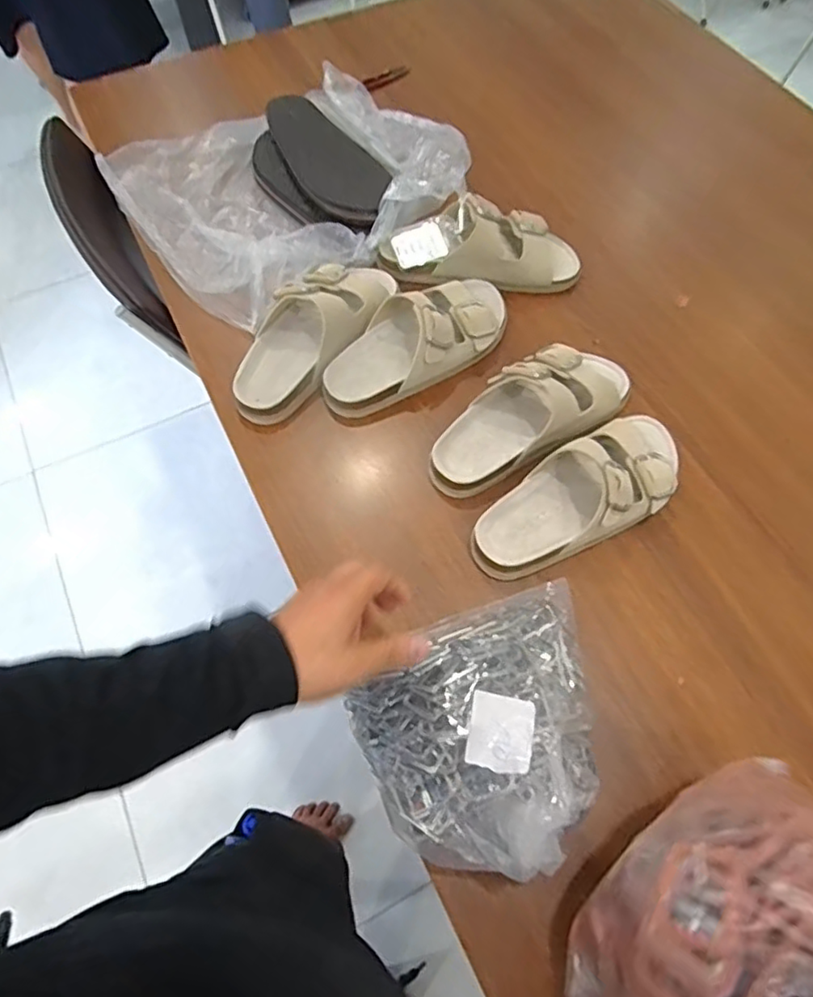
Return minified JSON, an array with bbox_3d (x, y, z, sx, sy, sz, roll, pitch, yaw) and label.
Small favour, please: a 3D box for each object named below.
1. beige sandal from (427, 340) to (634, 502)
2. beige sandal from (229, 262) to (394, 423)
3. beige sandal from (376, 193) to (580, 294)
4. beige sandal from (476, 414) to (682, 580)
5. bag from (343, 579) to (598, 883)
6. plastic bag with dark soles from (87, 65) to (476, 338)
[{"bbox_3d":[0.132,-0.093,0.632,0.243,0.064,0.105,-35,69,-16],"label":"beige sandal"},{"bbox_3d":[-0.107,-0.191,0.686,0.097,0.065,0.242,34,68,15],"label":"beige sandal"},{"bbox_3d":[0.092,-0.315,0.746,0.246,0.069,0.095,4,64,1],"label":"beige sandal"},{"bbox_3d":[0.177,-0.009,0.589,0.244,0.070,0.100,-32,68,-15],"label":"beige sandal"},{"bbox_3d":[0.076,0.176,0.484,0.215,0.080,0.183,-25,65,-11],"label":"bag"},{"bbox_3d":[-0.147,-0.425,0.790,0.403,0.087,0.369,-34,69,-16],"label":"plastic bag with dark soles"}]

